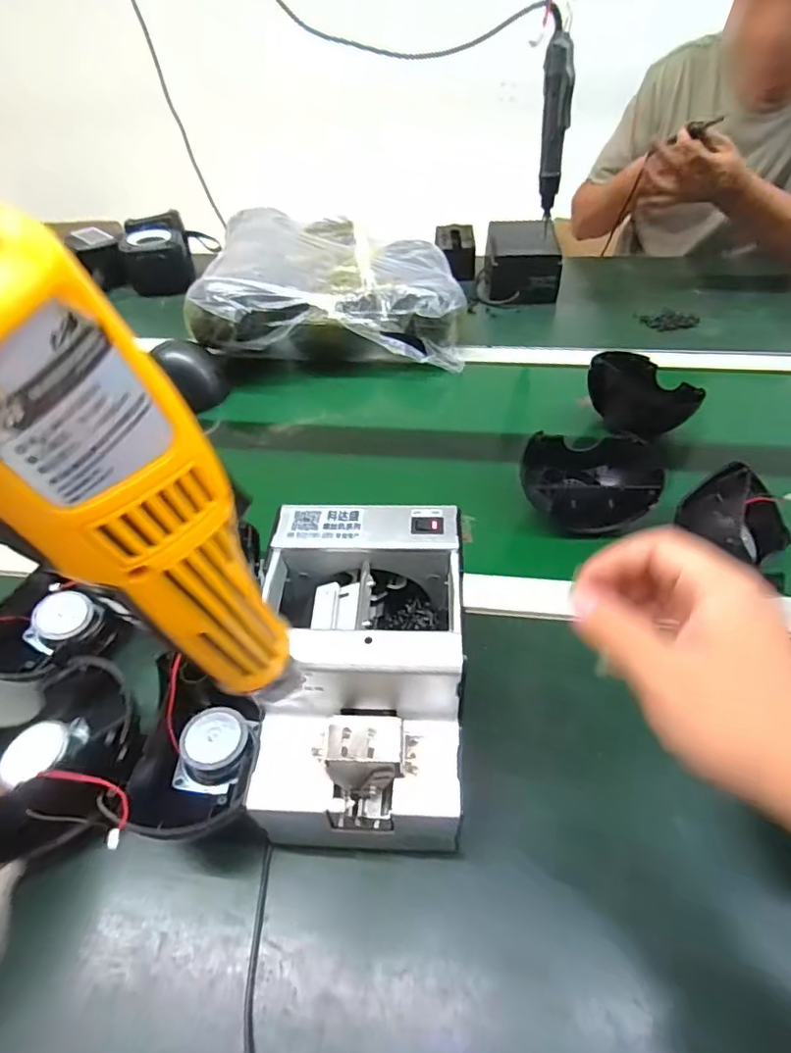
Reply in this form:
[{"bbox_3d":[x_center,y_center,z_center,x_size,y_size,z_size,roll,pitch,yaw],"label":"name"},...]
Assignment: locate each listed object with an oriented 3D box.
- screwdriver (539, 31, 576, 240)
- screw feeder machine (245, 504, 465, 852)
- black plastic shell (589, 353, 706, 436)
[{"bbox_3d":[0.223,-0.549,0.797,0.029,0.219,0.042,-15,46,-13],"label":"screwdriver"},{"bbox_3d":[-0.019,0.103,0.380,0.126,0.159,0.176,1,45,3],"label":"screw feeder machine"},{"bbox_3d":[0.289,-0.154,0.665,0.076,0.058,0.114,-21,48,-18],"label":"black plastic shell"}]

